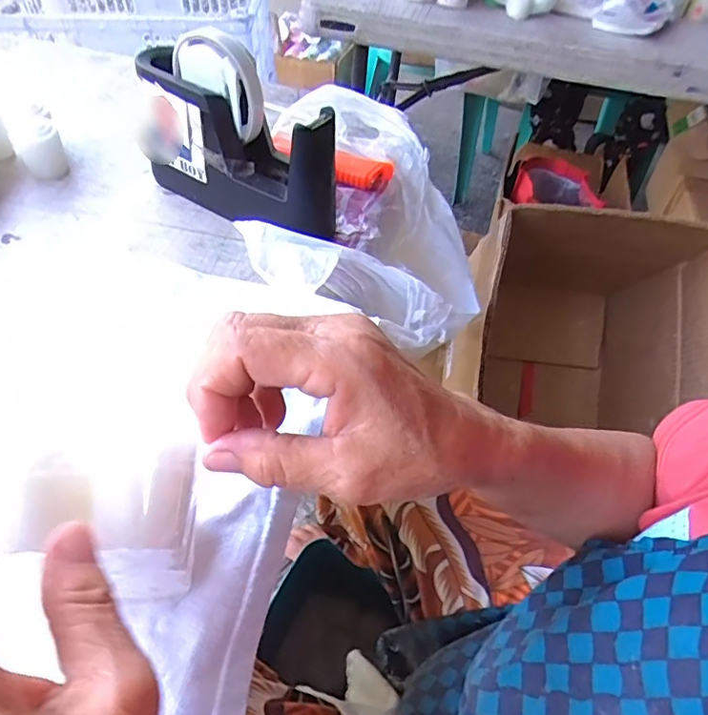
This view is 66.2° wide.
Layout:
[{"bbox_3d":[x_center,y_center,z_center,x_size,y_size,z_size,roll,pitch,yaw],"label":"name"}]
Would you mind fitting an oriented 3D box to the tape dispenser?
[{"bbox_3d":[-0.095,-0.179,0.445,0.185,0.129,0.061,33,55,20],"label":"tape dispenser"}]

